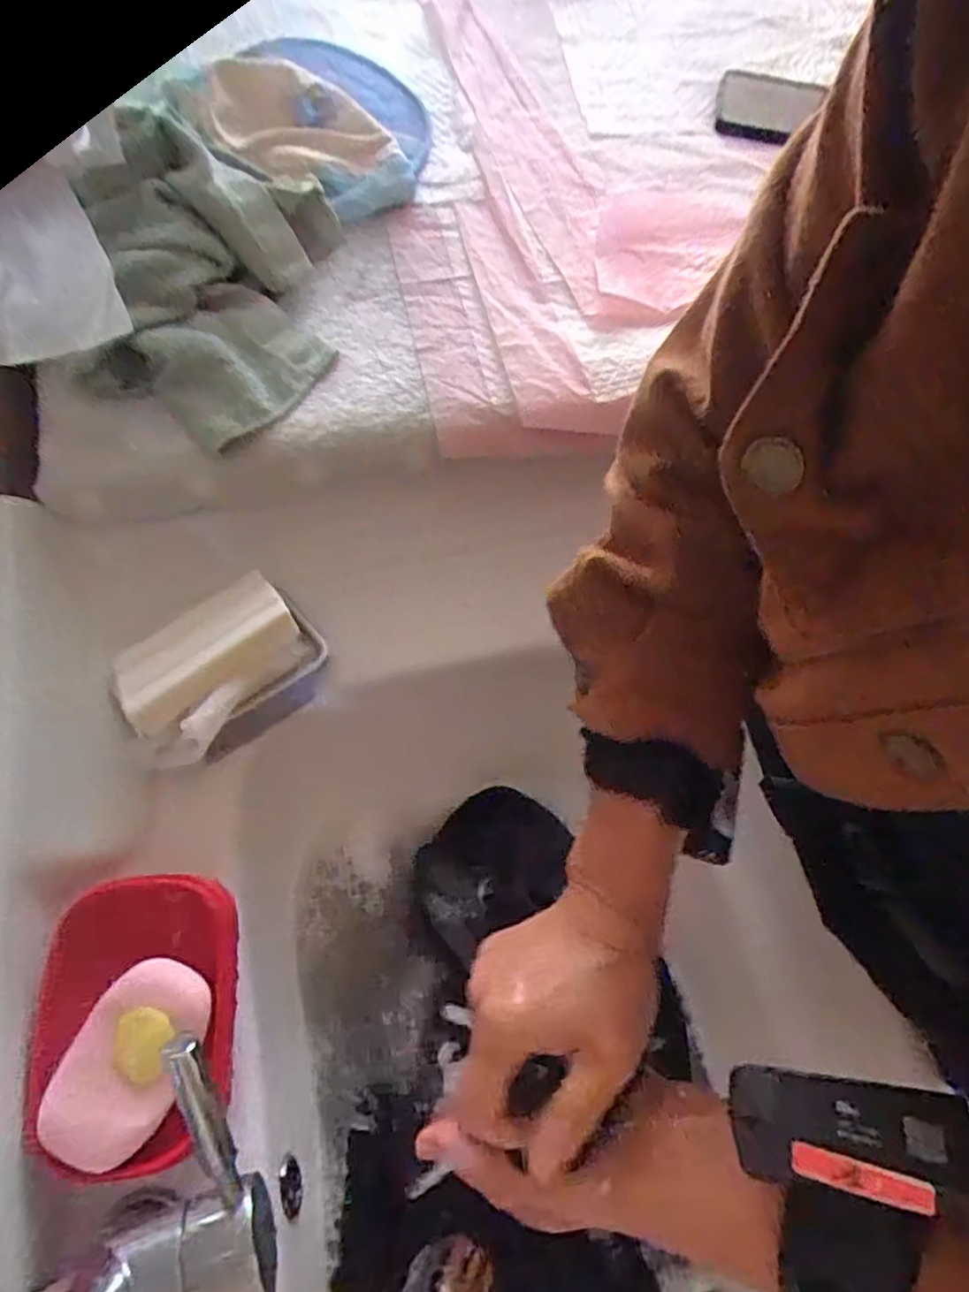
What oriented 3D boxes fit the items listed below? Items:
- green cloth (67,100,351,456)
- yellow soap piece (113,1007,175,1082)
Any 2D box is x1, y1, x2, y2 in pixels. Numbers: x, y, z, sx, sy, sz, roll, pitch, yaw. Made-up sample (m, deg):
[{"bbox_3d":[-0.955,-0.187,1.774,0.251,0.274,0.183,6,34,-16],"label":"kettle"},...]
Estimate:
[{"bbox_3d":[-0.169,-0.239,0.441,0.136,0.107,0.215,9,65,1],"label":"green cloth"},{"bbox_3d":[-0.160,0.186,0.319,0.026,0.004,0.028,13,65,3],"label":"yellow soap piece"}]

